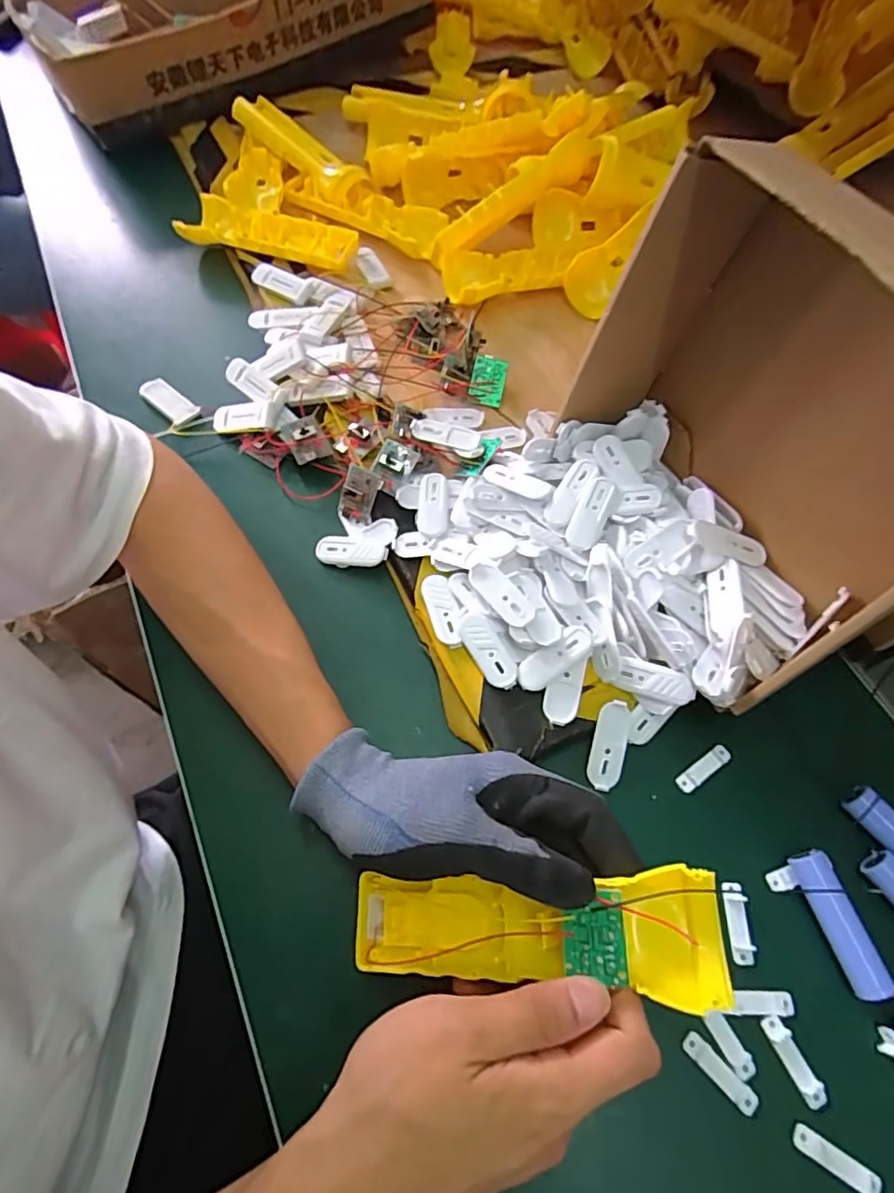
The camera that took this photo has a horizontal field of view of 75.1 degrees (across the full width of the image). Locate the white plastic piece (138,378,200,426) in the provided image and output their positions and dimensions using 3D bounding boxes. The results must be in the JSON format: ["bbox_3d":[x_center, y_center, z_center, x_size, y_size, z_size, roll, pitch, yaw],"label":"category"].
[{"bbox_3d":[-0.217,-0.152,0.453,0.048,0.012,0.021,35,67,15],"label":"white plastic piece"}]

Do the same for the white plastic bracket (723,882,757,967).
[{"bbox_3d":[0.149,0.167,0.298,0.011,0.007,0.037,4,63,0],"label":"white plastic bracket"}]

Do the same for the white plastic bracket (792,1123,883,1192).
[{"bbox_3d":[0.172,0.248,0.255,0.037,0.004,0.010,29,66,12],"label":"white plastic bracket"}]

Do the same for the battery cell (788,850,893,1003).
[{"bbox_3d":[0.195,0.163,0.291,0.015,0.014,0.065,-14,64,-9],"label":"battery cell"}]

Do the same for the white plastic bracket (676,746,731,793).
[{"bbox_3d":[0.146,0.098,0.331,0.036,0.004,0.010,-31,68,-17],"label":"white plastic bracket"}]

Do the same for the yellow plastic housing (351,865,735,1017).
[{"bbox_3d":[0.034,0.148,0.257,0.162,0.017,0.047,-9,66,20],"label":"yellow plastic housing"}]

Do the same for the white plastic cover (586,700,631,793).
[{"bbox_3d":[0.092,0.085,0.332,0.020,0.006,0.049,14,83,9],"label":"white plastic cover"}]

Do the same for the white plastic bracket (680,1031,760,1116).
[{"bbox_3d":[0.127,0.222,0.270,0.009,0.004,0.039,-41,71,-20],"label":"white plastic bracket"}]

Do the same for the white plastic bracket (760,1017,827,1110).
[{"bbox_3d":[0.162,0.217,0.271,0.011,0.004,0.036,-23,66,-13],"label":"white plastic bracket"}]

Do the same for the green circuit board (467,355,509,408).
[{"bbox_3d":[0.032,-0.165,0.446,0.027,0.006,0.035,14,102,-5],"label":"green circuit board"}]

